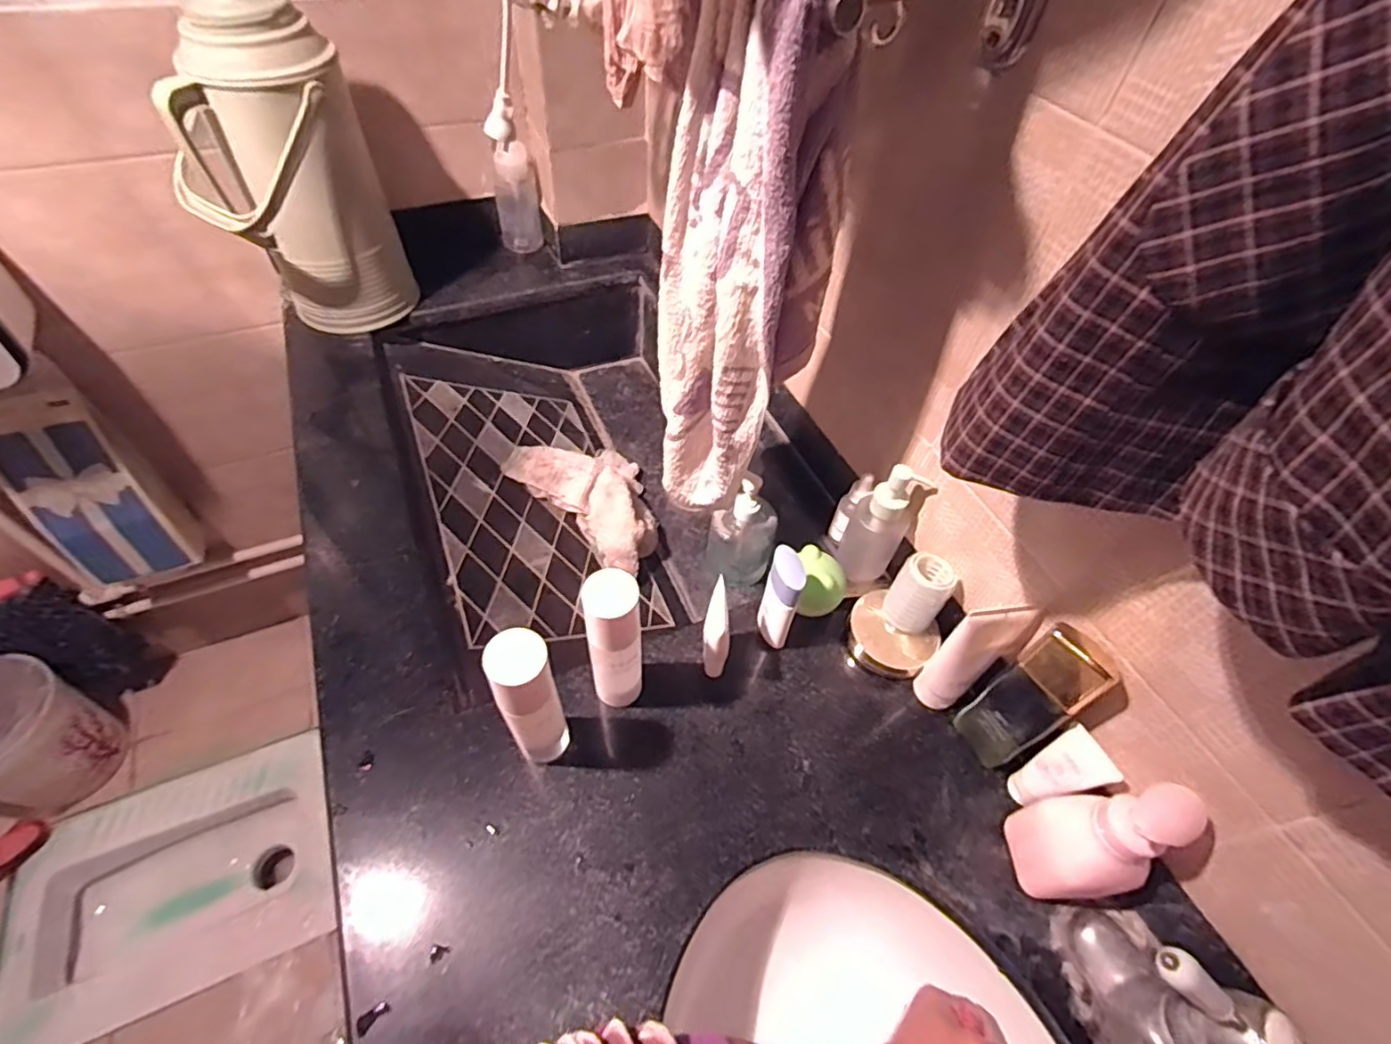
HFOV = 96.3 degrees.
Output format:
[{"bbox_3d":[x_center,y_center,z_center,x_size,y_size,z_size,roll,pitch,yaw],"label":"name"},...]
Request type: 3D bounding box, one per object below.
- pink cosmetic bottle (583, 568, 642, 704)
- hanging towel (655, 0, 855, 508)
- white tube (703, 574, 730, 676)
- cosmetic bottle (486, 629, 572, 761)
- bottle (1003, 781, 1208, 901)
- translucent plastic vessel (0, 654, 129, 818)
[{"bbox_3d":[-0.065,0.101,0.498,0.044,0.168,0.043,-8,54,-10],"label":"pink cosmetic bottle"},{"bbox_3d":[0.034,-0.167,0.469,0.115,0.396,0.105,-5,54,-8],"label":"hanging towel"},{"bbox_3d":[0.020,0.098,0.555,0.024,0.094,0.052,7,53,1],"label":"white tube"},{"bbox_3d":[-0.123,0.138,0.468,0.041,0.171,0.039,2,53,-3],"label":"cosmetic bottle"},{"bbox_3d":[0.283,0.226,0.440,0.054,0.162,0.063,1,53,-3],"label":"bottle"},{"bbox_3d":[-1.158,0.379,1.068,0.206,0.245,0.211,23,55,13],"label":"translucent plastic vessel"}]

